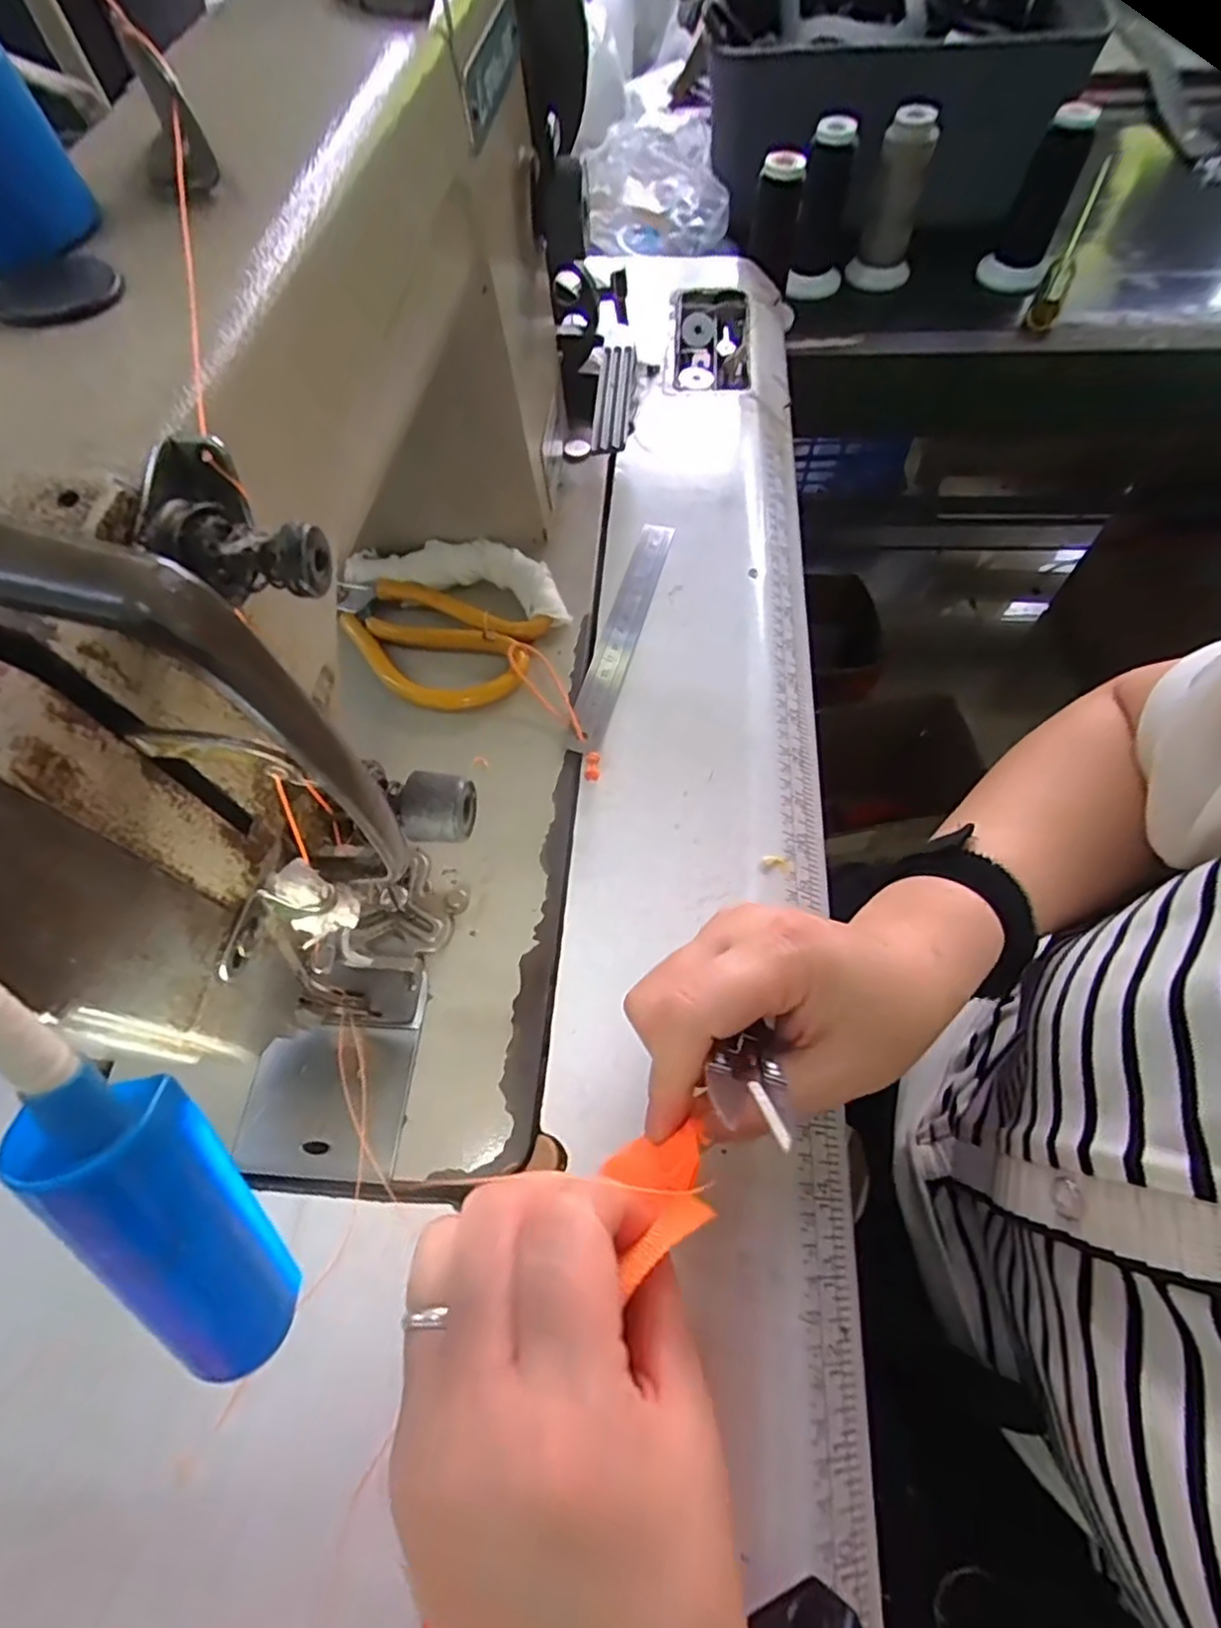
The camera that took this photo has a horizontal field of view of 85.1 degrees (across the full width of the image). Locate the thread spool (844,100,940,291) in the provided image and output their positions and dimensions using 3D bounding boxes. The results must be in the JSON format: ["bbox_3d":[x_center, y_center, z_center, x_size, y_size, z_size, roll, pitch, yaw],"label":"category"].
[{"bbox_3d":[0.270,-0.583,0.628,0.055,0.123,0.056,14,64,10],"label":"thread spool"}]

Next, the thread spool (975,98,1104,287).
[{"bbox_3d":[0.399,-0.568,0.613,0.057,0.122,0.054,23,66,14],"label":"thread spool"}]

